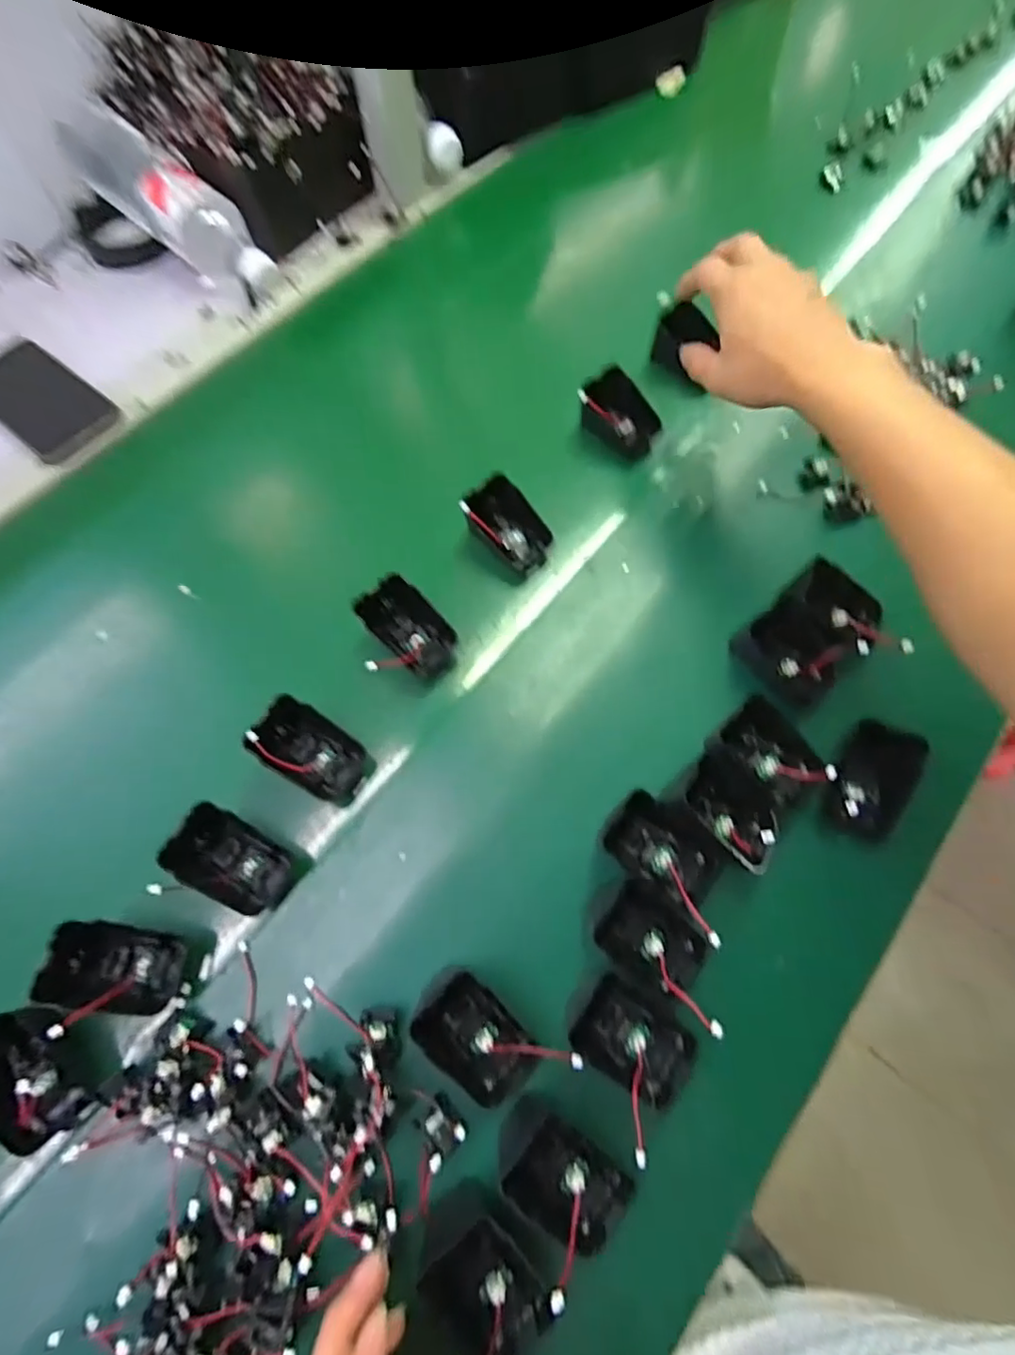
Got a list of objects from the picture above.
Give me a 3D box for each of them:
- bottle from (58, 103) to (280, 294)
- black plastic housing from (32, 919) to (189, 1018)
[{"bbox_3d":[-0.329,-0.462,0.565,0.242,0.063,0.065,38,72,1],"label":"bottle"},{"bbox_3d":[-0.219,0.163,0.327,0.059,0.036,0.042,4,68,1],"label":"black plastic housing"}]

